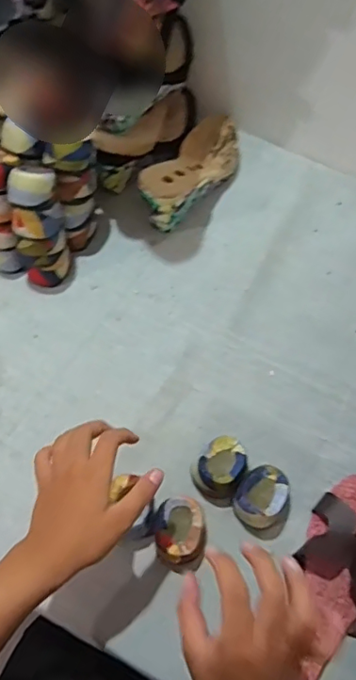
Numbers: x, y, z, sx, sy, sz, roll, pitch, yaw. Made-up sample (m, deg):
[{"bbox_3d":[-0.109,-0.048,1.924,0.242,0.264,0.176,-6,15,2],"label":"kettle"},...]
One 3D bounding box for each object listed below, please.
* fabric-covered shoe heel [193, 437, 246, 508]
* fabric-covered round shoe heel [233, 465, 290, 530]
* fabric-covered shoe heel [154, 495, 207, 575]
[{"bbox_3d":[0.046,0.137,0.581,0.051,0.043,0.061,27,65,11],"label":"fabric-covered shoe heel"},{"bbox_3d":[0.088,0.162,0.566,0.056,0.039,0.065,36,67,15],"label":"fabric-covered round shoe heel"},{"bbox_3d":[0.005,0.193,0.548,0.051,0.039,0.074,-5,63,-5],"label":"fabric-covered shoe heel"}]

